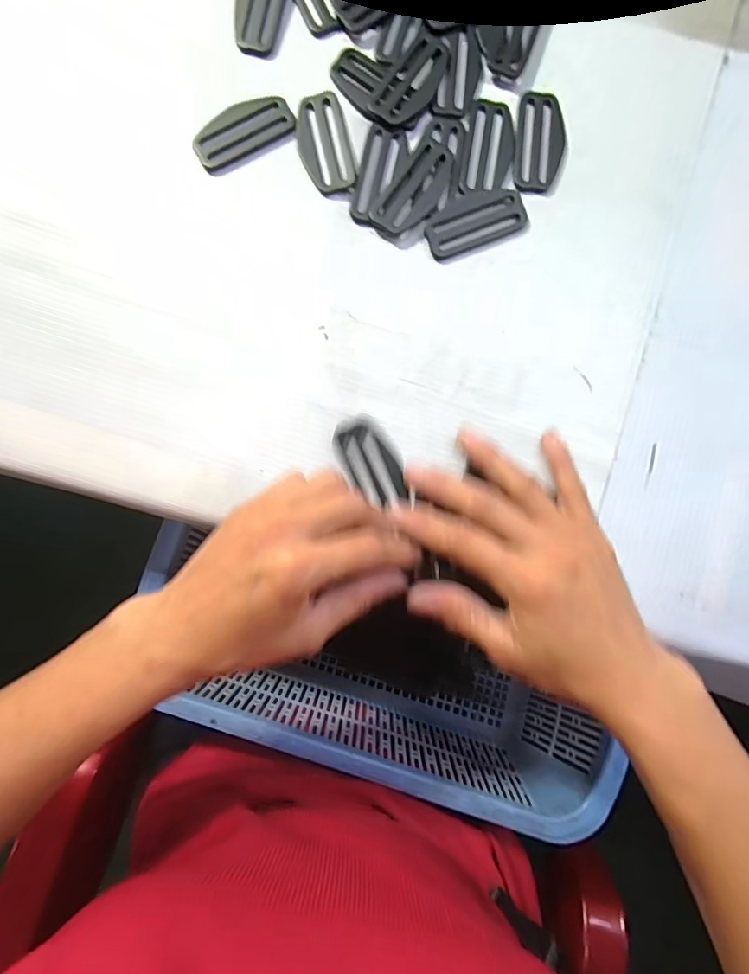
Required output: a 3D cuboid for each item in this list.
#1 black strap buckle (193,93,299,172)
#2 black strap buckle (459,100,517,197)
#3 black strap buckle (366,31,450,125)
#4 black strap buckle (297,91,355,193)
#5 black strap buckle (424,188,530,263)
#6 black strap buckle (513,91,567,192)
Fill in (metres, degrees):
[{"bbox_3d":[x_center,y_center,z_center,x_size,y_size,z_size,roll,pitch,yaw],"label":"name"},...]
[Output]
[{"bbox_3d":[-0.077,-0.208,0.280,0.059,0.004,0.028,-26,87,-2],"label":"black strap buckle"},{"bbox_3d":[0.067,-0.198,0.283,0.029,0.004,0.059,10,86,0],"label":"black strap buckle"},{"bbox_3d":[0.022,-0.237,0.282,0.028,0.004,0.058,33,86,1],"label":"black strap buckle"},{"bbox_3d":[-0.029,-0.199,0.279,0.028,0.004,0.058,-11,86,-2],"label":"black strap buckle"},{"bbox_3d":[0.058,-0.155,0.280,0.059,0.004,0.031,-23,87,-2],"label":"black strap buckle"},{"bbox_3d":[0.098,-0.203,0.283,0.029,0.004,0.061,6,86,-1],"label":"black strap buckle"}]

